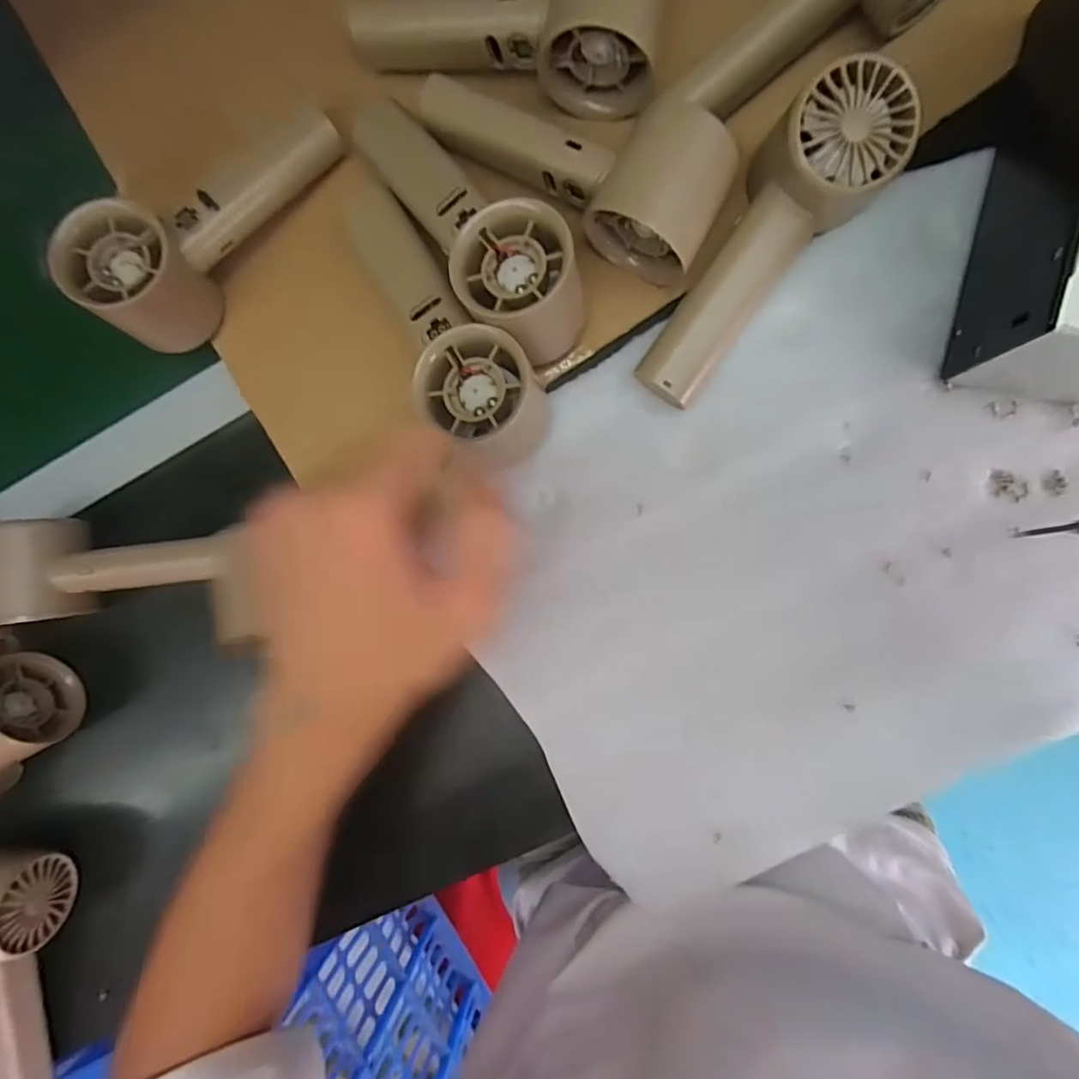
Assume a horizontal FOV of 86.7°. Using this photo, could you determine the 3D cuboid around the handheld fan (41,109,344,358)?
[{"bbox_3d":[-0.173,-0.170,0.311,0.159,0.060,0.059,-42,84,-8],"label":"handheld fan"}]

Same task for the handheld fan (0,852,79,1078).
[{"bbox_3d":[-0.319,0.268,0.341,0.058,0.049,0.159,-7,90,8],"label":"handheld fan"}]

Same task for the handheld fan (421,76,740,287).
[{"bbox_3d":[0.015,-0.188,0.282,0.154,0.059,0.059,26,95,8],"label":"handheld fan"}]

